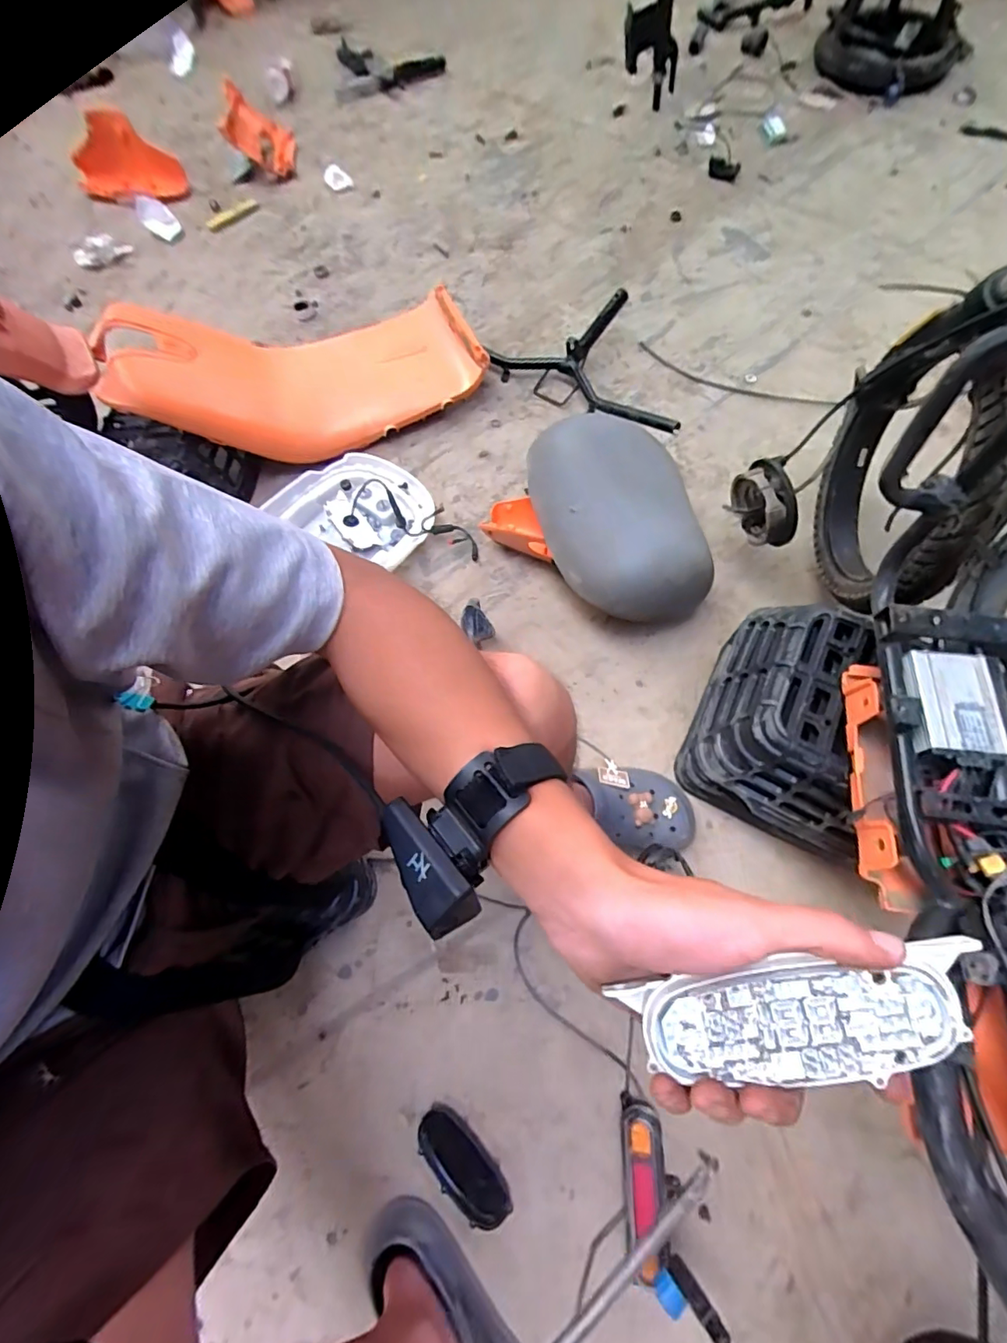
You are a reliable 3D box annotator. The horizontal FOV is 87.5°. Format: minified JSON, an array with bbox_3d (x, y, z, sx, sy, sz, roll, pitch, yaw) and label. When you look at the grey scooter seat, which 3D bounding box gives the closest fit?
[{"bbox_3d":[0.165,-0.242,0.820,0.213,0.111,0.343,-18,69,-4],"label":"grey scooter seat"}]

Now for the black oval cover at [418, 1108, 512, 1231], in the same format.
[{"bbox_3d":[-0.048,0.586,0.621,0.131,0.017,0.058,38,75,15],"label":"black oval cover"}]

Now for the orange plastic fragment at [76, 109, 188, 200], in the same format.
[{"bbox_3d":[-0.893,-1.207,1.230,0.290,0.137,0.047,13,47,13],"label":"orange plastic fragment"}]

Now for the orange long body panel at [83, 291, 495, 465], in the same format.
[{"bbox_3d":[-0.348,-0.557,0.940,0.615,0.186,0.261,-13,69,-2],"label":"orange long body panel"}]

